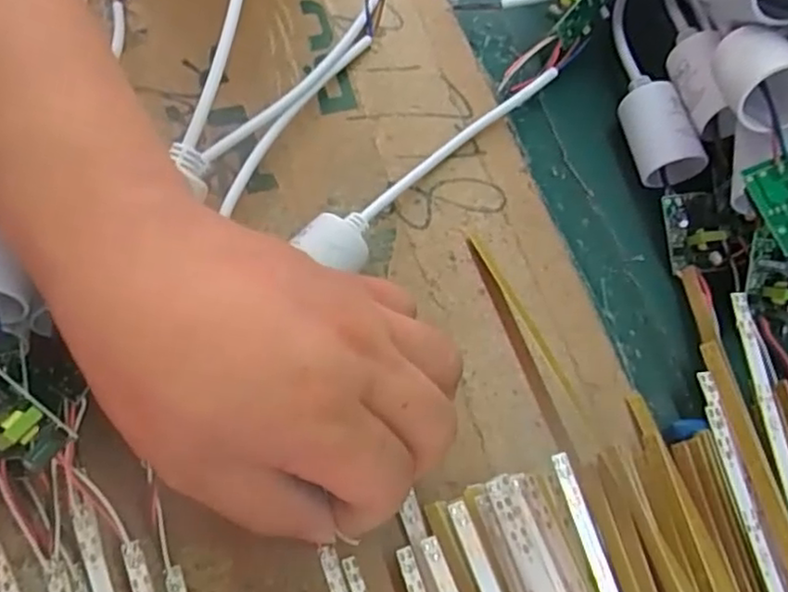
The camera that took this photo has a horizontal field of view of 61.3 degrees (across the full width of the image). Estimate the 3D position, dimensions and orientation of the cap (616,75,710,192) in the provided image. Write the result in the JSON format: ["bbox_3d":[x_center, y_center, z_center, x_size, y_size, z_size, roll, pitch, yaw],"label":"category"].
[{"bbox_3d":[0.125,-0.077,0.315,0.030,0.027,0.051,-5,65,-6],"label":"cap"}]

